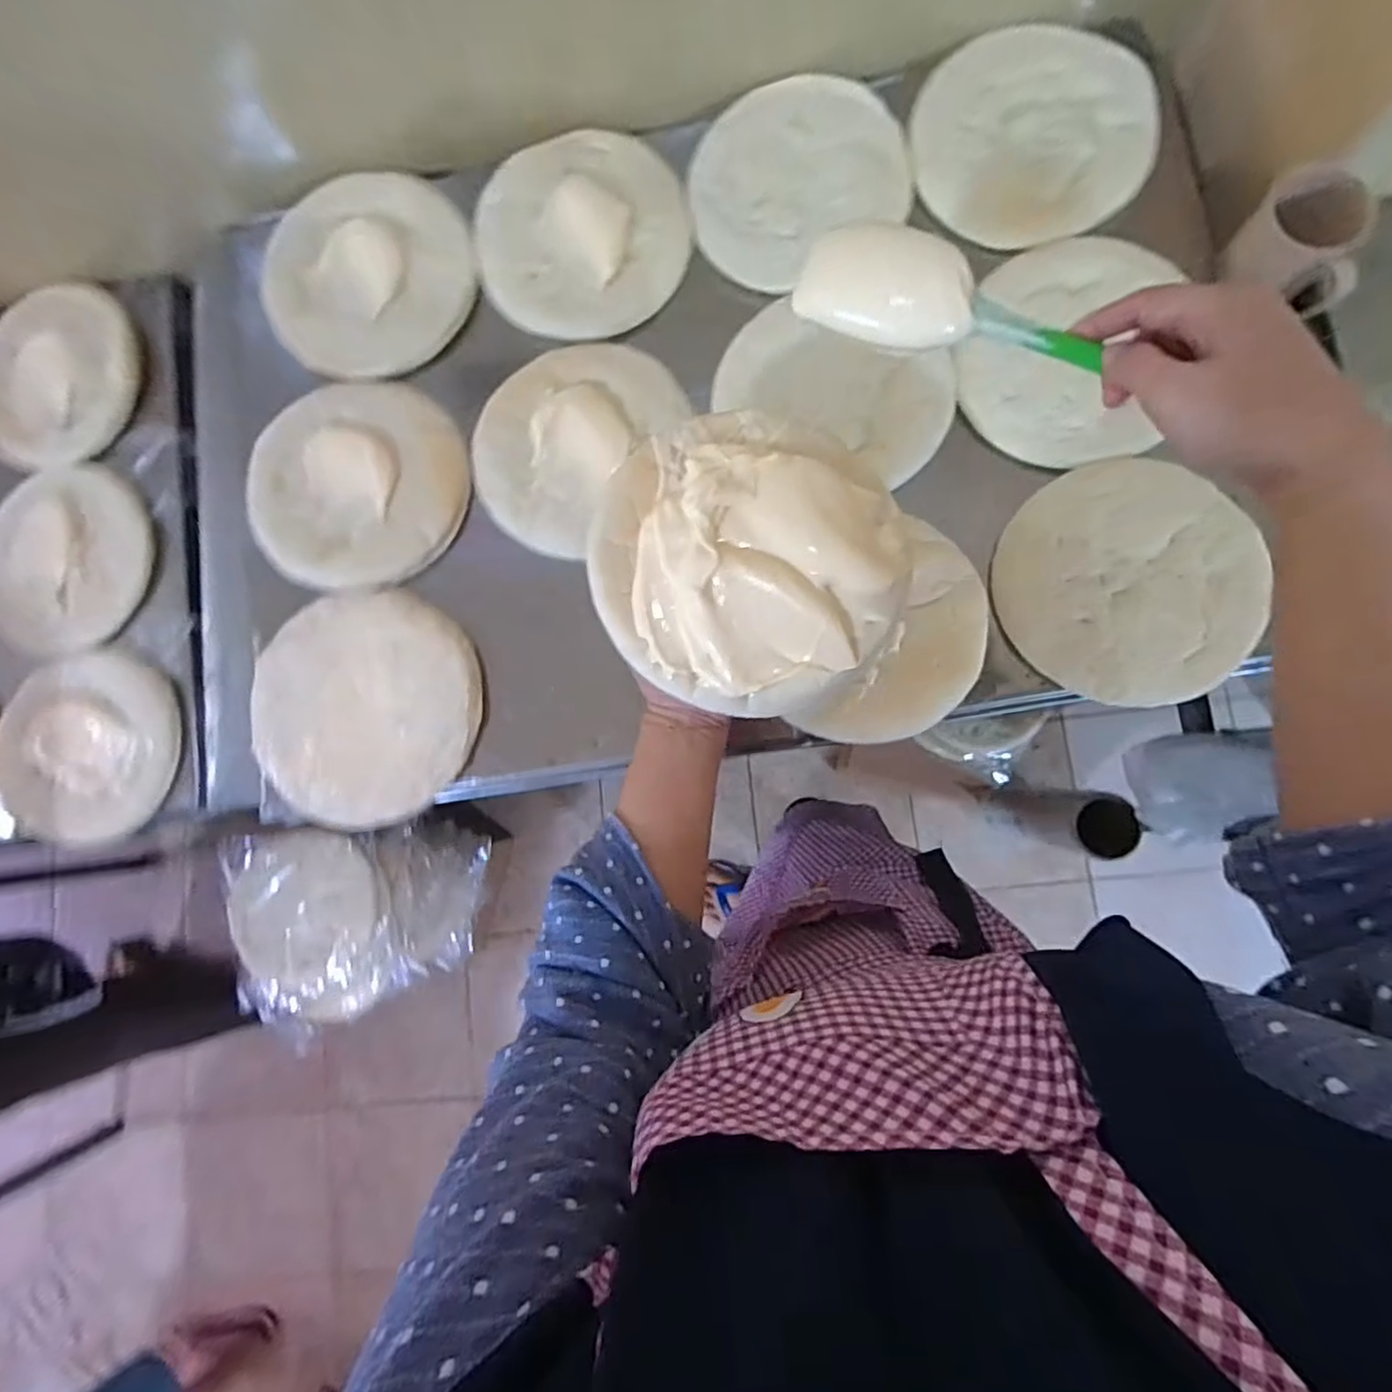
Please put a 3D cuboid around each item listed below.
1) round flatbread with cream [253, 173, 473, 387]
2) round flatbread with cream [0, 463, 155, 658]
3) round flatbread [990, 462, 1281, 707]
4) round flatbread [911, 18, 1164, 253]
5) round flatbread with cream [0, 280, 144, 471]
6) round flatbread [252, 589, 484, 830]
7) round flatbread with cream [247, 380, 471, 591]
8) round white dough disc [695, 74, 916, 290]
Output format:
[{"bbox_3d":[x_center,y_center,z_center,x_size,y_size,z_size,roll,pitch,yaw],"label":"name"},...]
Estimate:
[{"bbox_3d":[-0.316,-0.407,0.645,0.203,0.017,0.202,0,84,2],"label":"round flatbread with cream"},{"bbox_3d":[-0.693,-0.153,0.734,0.201,0.016,0.205,0,84,2],"label":"round flatbread with cream"},{"bbox_3d":[0.347,-0.097,0.549,0.188,0.015,0.202,-2,78,10],"label":"round flatbread"},{"bbox_3d":[0.304,-0.510,0.614,0.201,0.032,0.201,-5,79,13],"label":"round flatbread"},{"bbox_3d":[-0.719,-0.358,0.754,0.172,0.028,0.204,28,86,5],"label":"round flatbread with cream"},{"bbox_3d":[-0.290,0.010,0.588,0.198,0.012,0.197,0,84,2],"label":"round flatbread"},{"bbox_3d":[-0.313,-0.200,0.614,0.196,0.032,0.192,0,84,2],"label":"round flatbread with cream"},{"bbox_3d":[0.089,-0.486,0.630,0.195,0.013,0.174,-30,84,9],"label":"round white dough disc"}]

